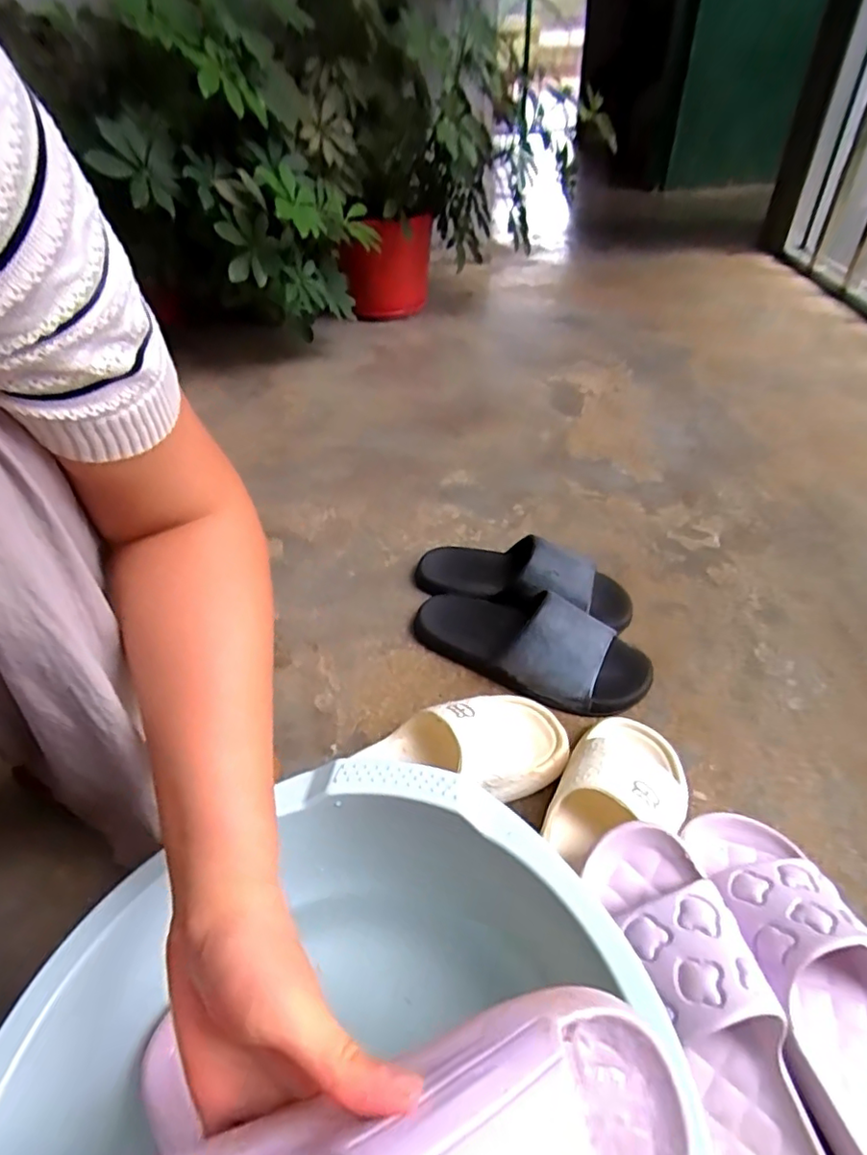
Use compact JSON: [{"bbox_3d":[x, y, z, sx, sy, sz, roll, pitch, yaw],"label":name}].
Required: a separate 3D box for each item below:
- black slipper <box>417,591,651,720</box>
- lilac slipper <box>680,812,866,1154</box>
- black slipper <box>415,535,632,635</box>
[{"bbox_3d":[0.098,0.069,0.642,0.267,0.074,0.106,16,46,20],"label":"black slipper"},{"bbox_3d":[0.267,0.277,0.401,0.103,0.078,0.254,-13,43,-10],"label":"lilac slipper"},{"bbox_3d":[0.105,0.000,0.724,0.270,0.081,0.101,15,45,19],"label":"black slipper"}]

